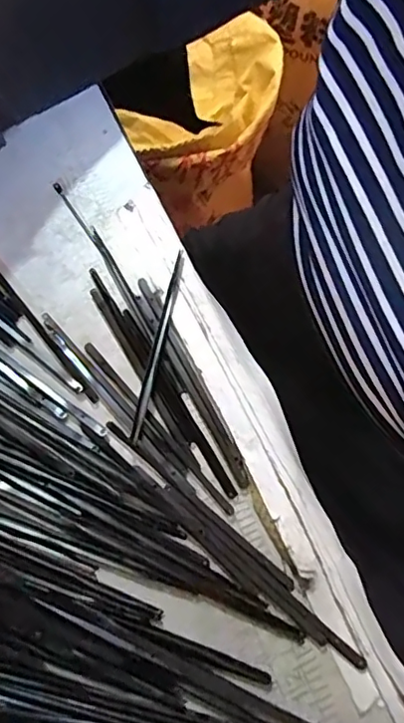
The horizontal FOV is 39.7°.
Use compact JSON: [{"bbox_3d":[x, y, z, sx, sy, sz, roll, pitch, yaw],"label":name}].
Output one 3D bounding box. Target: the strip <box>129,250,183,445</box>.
[{"bbox_3d":[-0.019,-0.009,0.255,0.004,0.009,0.095,12,70,4],"label":"strip"}]

